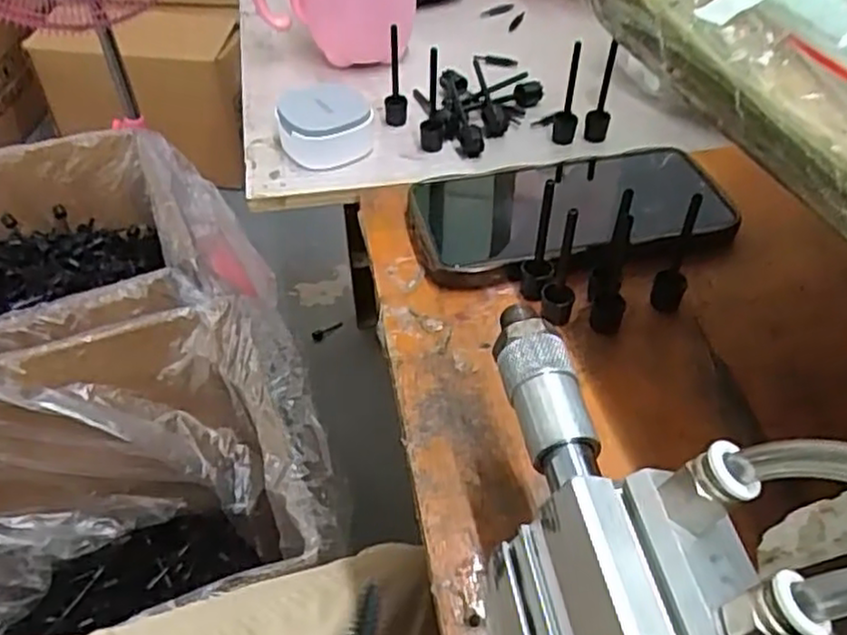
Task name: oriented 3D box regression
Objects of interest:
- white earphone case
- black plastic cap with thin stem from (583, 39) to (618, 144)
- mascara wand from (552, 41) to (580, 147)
[{"bbox_3d":[-0.061,-0.121,0.448,0.055,0.032,0.057,-8,47,-8],"label":"white earphone case"},{"bbox_3d":[0.110,-0.138,0.443,0.015,0.064,0.011,10,47,9],"label":"black plastic cap with thin stem"},{"bbox_3d":[0.090,-0.137,0.446,0.014,0.062,0.013,8,46,7],"label":"mascara wand"}]

